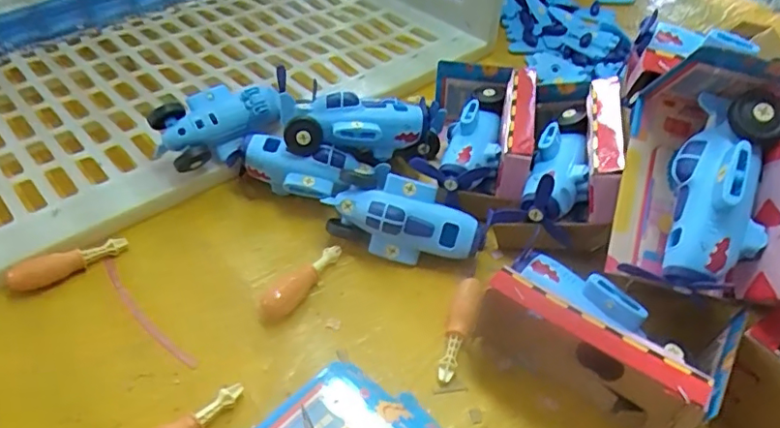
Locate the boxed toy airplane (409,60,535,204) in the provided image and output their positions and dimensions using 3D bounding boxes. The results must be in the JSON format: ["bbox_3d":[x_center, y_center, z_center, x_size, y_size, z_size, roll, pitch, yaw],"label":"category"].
[{"bbox_3d":[0.089,-0.086,0.590,0.108,0.072,0.164,11,46,9],"label":"boxed toy airplane"}]

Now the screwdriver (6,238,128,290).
[{"bbox_3d":[-0.283,0.044,0.498,0.095,0.021,0.019,-22,50,-22],"label":"screwdriver"}]

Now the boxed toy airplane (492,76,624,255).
[{"bbox_3d":[0.173,-0.051,0.538,0.096,0.102,0.173,18,47,15],"label":"boxed toy airplane"}]

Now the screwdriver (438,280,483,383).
[{"bbox_3d":[0.057,0.093,0.462,0.021,0.015,0.091,15,46,12],"label":"screwdriver"}]

